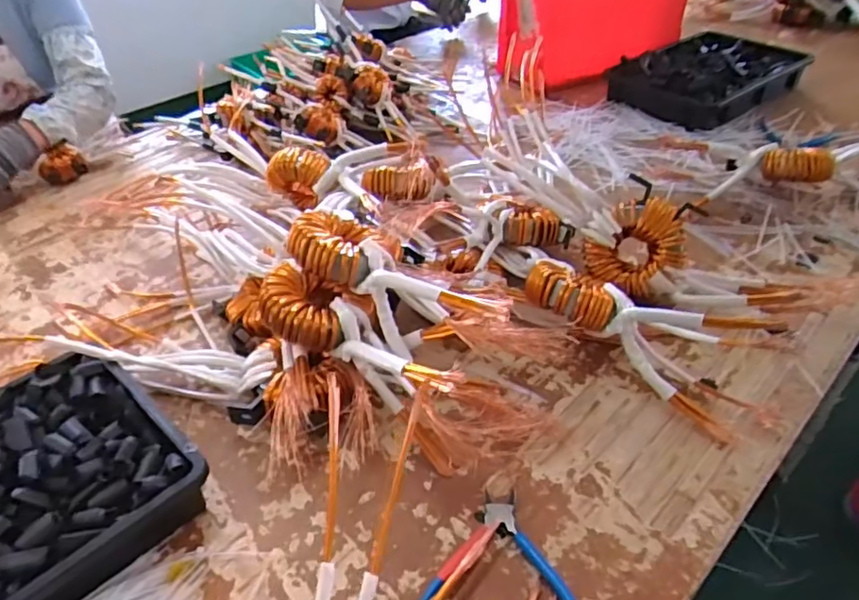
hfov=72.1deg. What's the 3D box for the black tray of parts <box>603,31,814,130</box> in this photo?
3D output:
[{"bbox_3d":[0.563,-0.455,1.172,0.385,0.069,0.240,-29,47,-26],"label":"black tray of parts"}]

